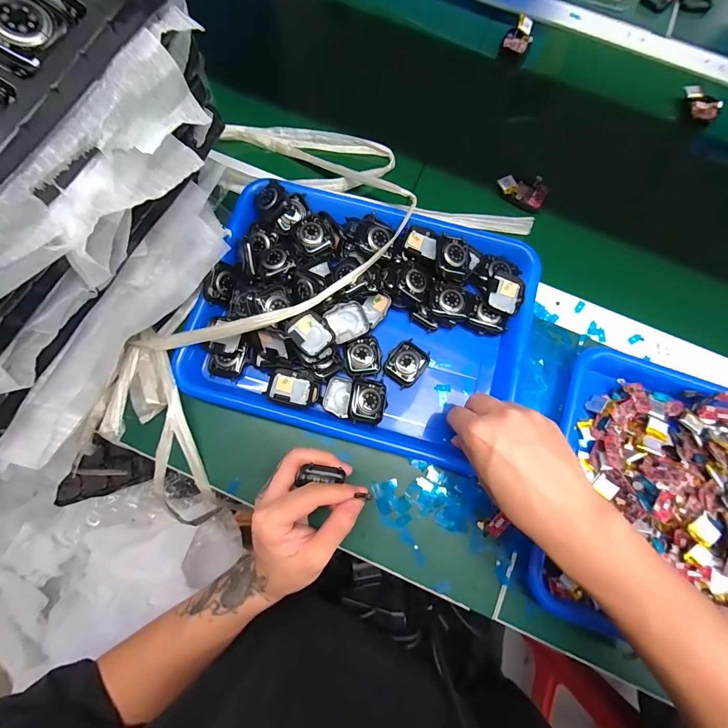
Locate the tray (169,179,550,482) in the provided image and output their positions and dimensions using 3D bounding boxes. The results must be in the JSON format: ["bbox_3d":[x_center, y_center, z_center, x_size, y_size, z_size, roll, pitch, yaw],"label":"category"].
[{"bbox_3d":[0.000,-0.048,0.357,0.324,0.042,0.244,15,78,3],"label":"tray"}]

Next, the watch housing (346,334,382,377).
[{"bbox_3d":[0.000,-0.009,0.359,0.035,0.007,0.041,-2,78,-1],"label":"watch housing"}]

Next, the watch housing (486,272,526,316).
[{"bbox_3d":[0.147,-0.073,0.360,0.036,0.008,0.039,17,78,3],"label":"watch housing"}]

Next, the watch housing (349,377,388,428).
[{"bbox_3d":[0.005,0.038,0.346,0.035,0.014,0.044,9,78,2],"label":"watch housing"}]

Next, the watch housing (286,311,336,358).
[{"bbox_3d":[-0.052,-0.029,0.340,0.037,0.015,0.041,-43,81,-8],"label":"watch housing"}]

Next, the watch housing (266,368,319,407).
[{"bbox_3d":[-0.069,0.024,0.343,0.048,0.010,0.034,12,57,-12],"label":"watch housing"}]

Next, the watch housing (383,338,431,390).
[{"bbox_3d":[0.044,-0.001,0.360,0.038,0.012,0.045,37,80,7],"label":"watch housing"}]

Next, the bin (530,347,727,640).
[{"bbox_3d":[0.336,0.142,0.320,0.320,0.053,0.247,19,79,4],"label":"bin"}]

